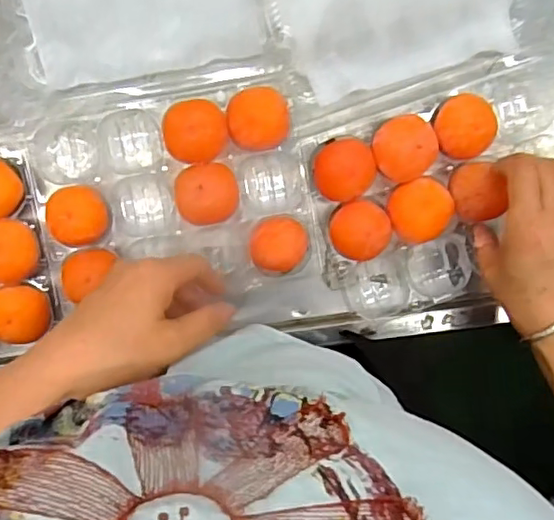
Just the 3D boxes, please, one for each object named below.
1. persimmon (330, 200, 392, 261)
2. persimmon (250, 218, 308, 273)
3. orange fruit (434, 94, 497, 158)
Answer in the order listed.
[{"bbox_3d":[0.069,-0.026,0.496,0.050,0.045,0.052,0,96,-4],"label":"persimmon"},{"bbox_3d":[0.001,-0.014,0.499,0.047,0.033,0.045,0,96,-4],"label":"persimmon"},{"bbox_3d":[0.153,-0.110,0.491,0.052,0.046,0.052,-27,97,-1],"label":"orange fruit"}]

